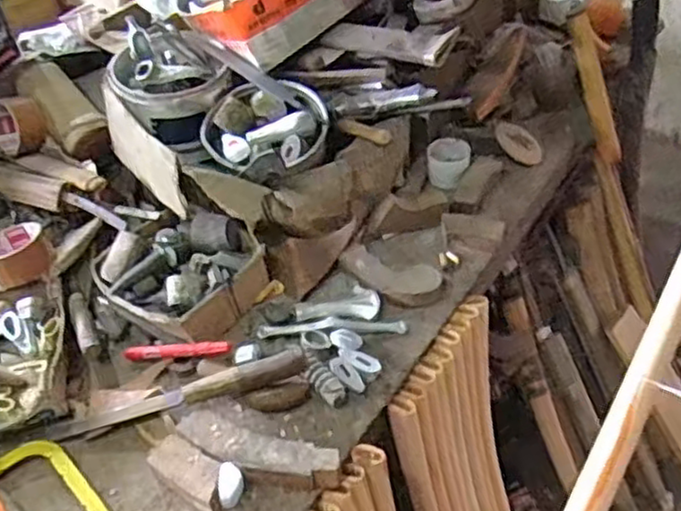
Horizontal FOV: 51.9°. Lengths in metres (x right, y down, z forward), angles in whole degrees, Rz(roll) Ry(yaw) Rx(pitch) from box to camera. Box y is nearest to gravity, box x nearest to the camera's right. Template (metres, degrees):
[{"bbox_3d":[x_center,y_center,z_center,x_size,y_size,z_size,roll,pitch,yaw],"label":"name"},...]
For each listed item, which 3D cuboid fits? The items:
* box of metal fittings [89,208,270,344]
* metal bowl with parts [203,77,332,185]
[{"bbox_3d":[-0.216,0.018,0.928,0.200,0.068,0.169,20,48,23],"label":"box of metal fittings"},{"bbox_3d":[-0.102,-0.175,0.974,0.161,0.064,0.154,-2,44,2],"label":"metal bowl with parts"}]

